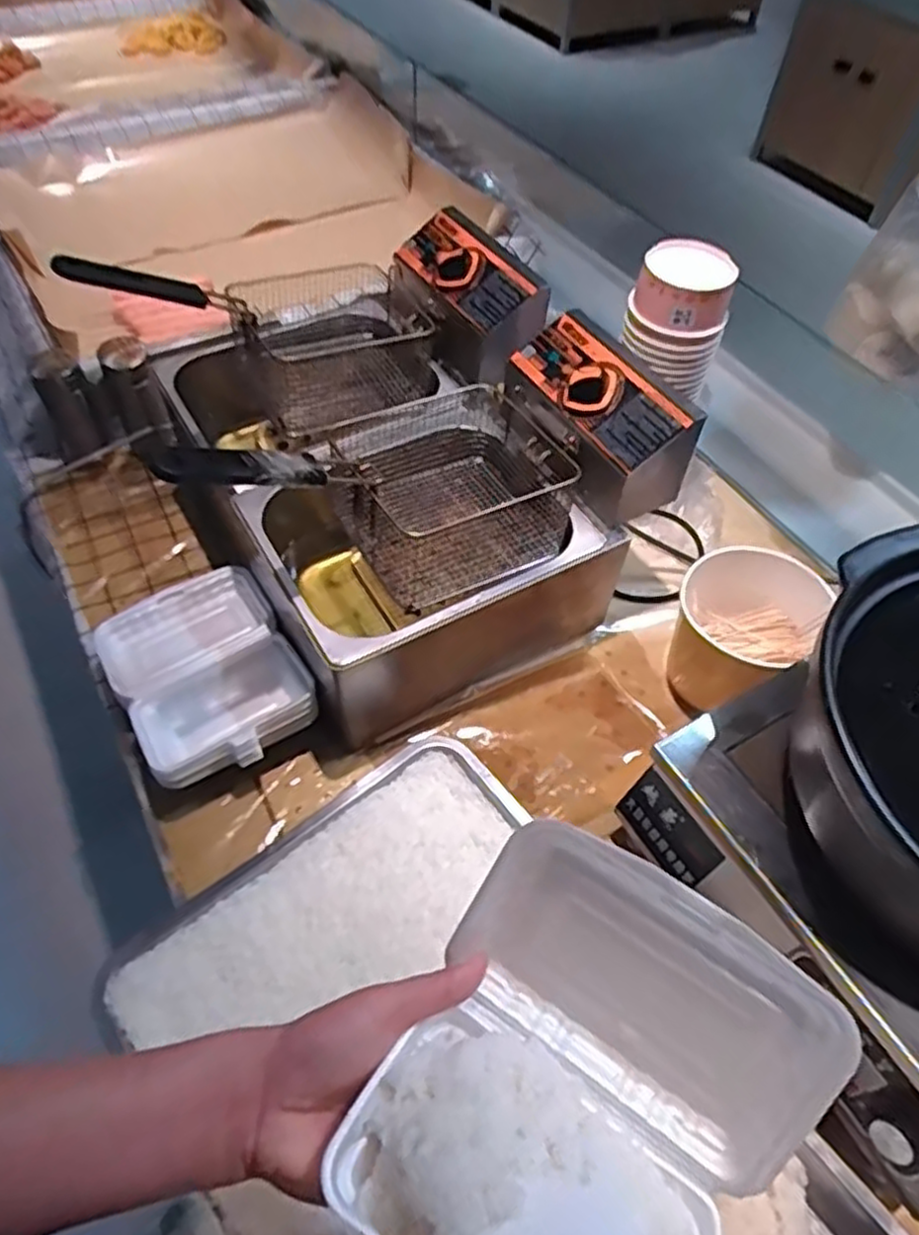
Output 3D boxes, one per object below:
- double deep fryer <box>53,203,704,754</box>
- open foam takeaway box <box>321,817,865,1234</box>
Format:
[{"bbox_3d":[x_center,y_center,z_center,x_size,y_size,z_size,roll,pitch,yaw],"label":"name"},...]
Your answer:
[{"bbox_3d":[-0.111,-0.239,0.890,0.486,0.294,0.632,-24,58,-19],"label":"double deep fryer"},{"bbox_3d":[0.065,0.224,0.351,0.180,0.069,0.189,26,56,16],"label":"open foam takeaway box"}]

